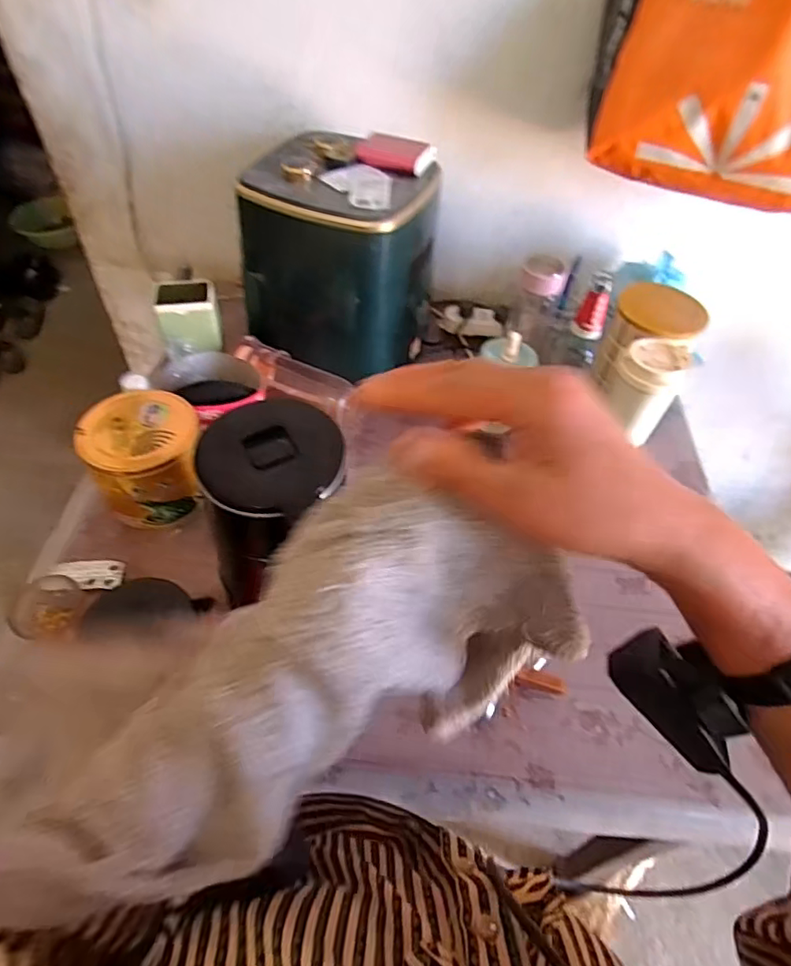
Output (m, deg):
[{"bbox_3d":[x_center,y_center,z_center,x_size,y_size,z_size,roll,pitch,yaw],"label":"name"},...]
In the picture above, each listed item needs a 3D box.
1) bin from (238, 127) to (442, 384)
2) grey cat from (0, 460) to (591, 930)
[{"bbox_3d":[-0.078,-0.345,0.879,0.256,0.264,0.255,22,60,13],"label":"bin"},{"bbox_3d":[-0.059,0.110,0.283,0.314,0.133,0.103,-32,63,-6],"label":"grey cat"}]

